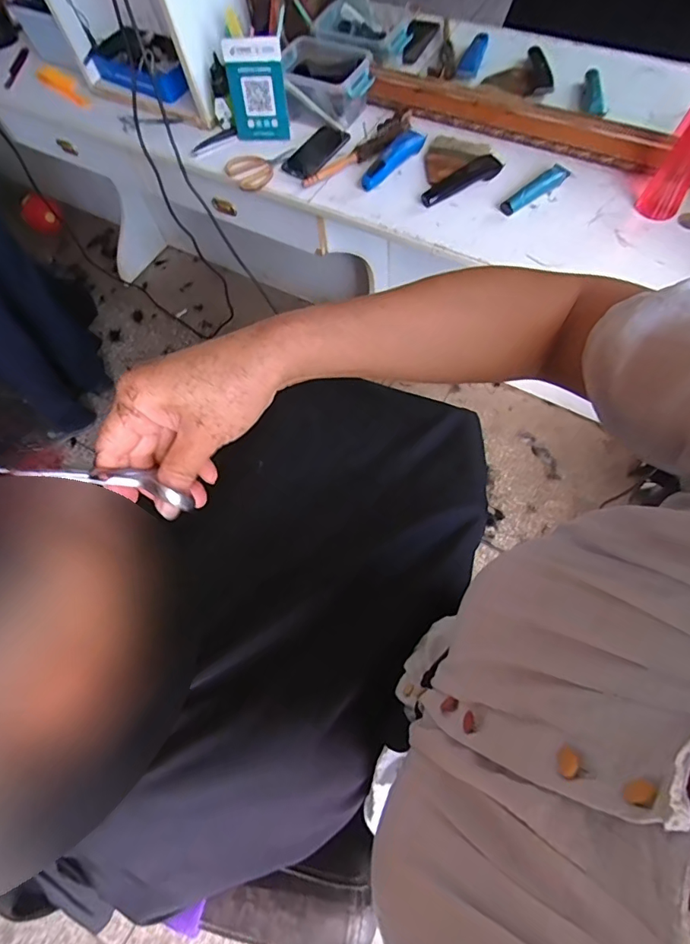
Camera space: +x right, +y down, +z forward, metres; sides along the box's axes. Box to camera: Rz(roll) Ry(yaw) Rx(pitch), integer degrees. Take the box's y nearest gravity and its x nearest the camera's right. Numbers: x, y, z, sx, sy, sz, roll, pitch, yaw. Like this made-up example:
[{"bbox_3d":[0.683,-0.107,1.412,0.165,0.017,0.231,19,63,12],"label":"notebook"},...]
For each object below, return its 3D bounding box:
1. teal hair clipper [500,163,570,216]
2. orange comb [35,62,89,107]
[{"bbox_3d":[0.365,-0.540,0.903,0.148,0.027,0.034,-32,69,4],"label":"teal hair clipper"},{"bbox_3d":[-0.718,-0.995,1.213,0.192,0.008,0.056,37,85,11],"label":"orange comb"}]

